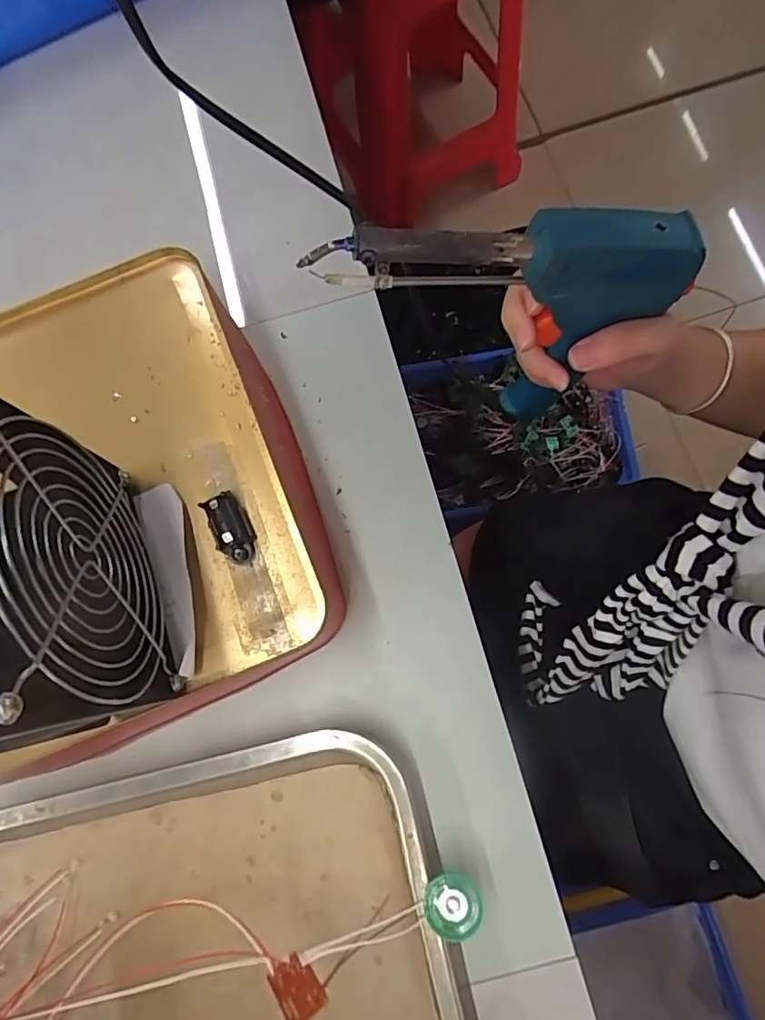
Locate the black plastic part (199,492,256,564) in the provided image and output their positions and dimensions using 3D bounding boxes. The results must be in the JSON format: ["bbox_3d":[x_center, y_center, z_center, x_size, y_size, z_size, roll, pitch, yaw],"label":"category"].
[{"bbox_3d":[-0.075,0.009,0.265,0.017,0.014,0.034,-29,77,-3],"label":"black plastic part"}]

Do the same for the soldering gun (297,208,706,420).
[{"bbox_3d":[0.059,-0.096,0.298,0.174,0.147,0.037,-10,78,-3],"label":"soldering gun"}]

